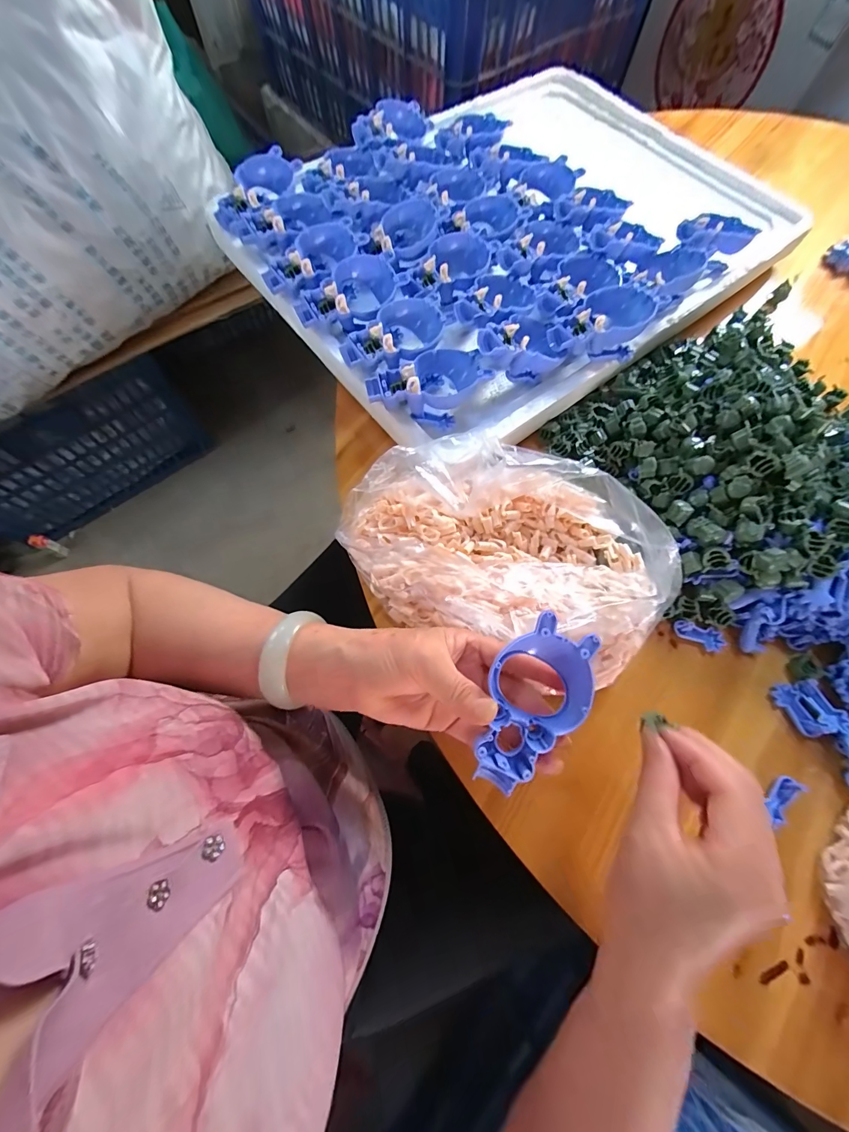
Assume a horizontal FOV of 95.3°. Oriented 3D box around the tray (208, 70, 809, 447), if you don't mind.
[{"bbox_3d":[0.110,-0.381,0.433,0.579,0.074,0.412,-38,76,-14],"label":"tray"}]

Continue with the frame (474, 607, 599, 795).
[{"bbox_3d":[0.064,0.082,0.227,0.053,0.018,0.103,29,87,8],"label":"frame"}]

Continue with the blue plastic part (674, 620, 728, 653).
[{"bbox_3d":[0.224,0.055,0.313,0.041,0.009,0.017,26,71,7],"label":"blue plastic part"}]

